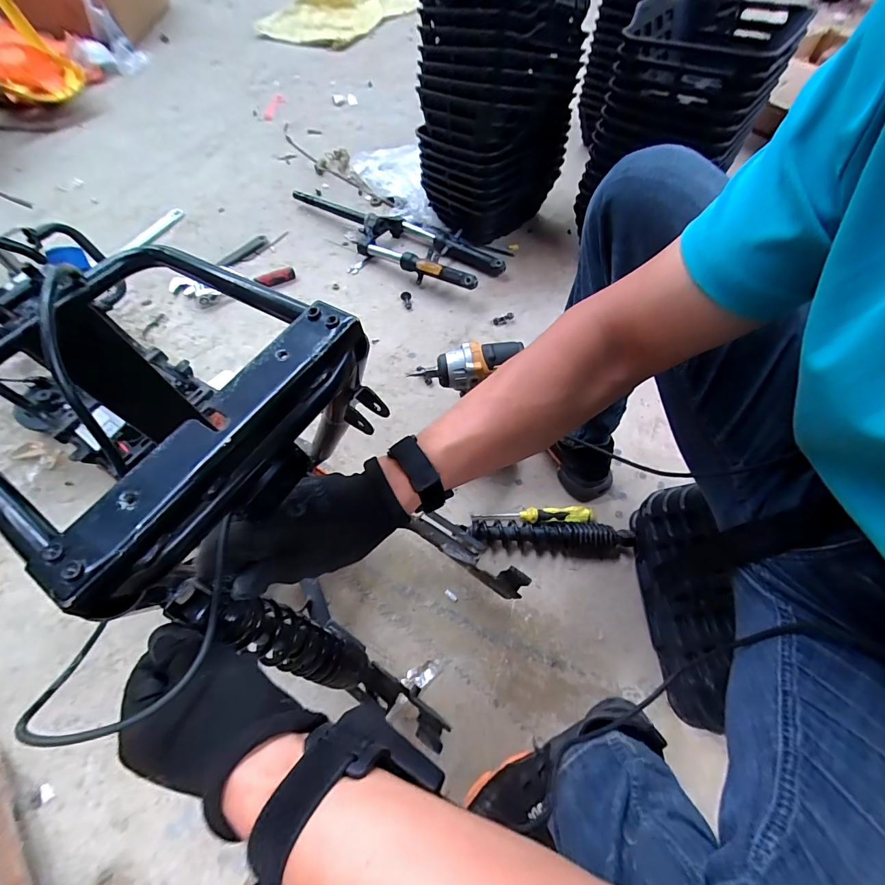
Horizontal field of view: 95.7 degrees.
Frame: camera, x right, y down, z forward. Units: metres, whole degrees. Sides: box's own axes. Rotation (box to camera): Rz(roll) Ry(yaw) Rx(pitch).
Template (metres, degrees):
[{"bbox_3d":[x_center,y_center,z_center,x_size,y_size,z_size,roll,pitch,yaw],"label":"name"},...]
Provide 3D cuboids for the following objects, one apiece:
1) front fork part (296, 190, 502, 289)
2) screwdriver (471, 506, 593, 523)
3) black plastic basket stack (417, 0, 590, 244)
[{"bbox_3d":[-0.158,-0.578,1.090,0.697,0.074,0.212,31,64,19],"label":"front fork part"},{"bbox_3d":[0.150,0.123,0.680,0.196,0.026,0.029,0,58,2],"label":"screwdriver"},{"bbox_3d":[0.109,-0.807,0.924,0.306,0.490,0.332,34,66,20],"label":"black plastic basket stack"}]

